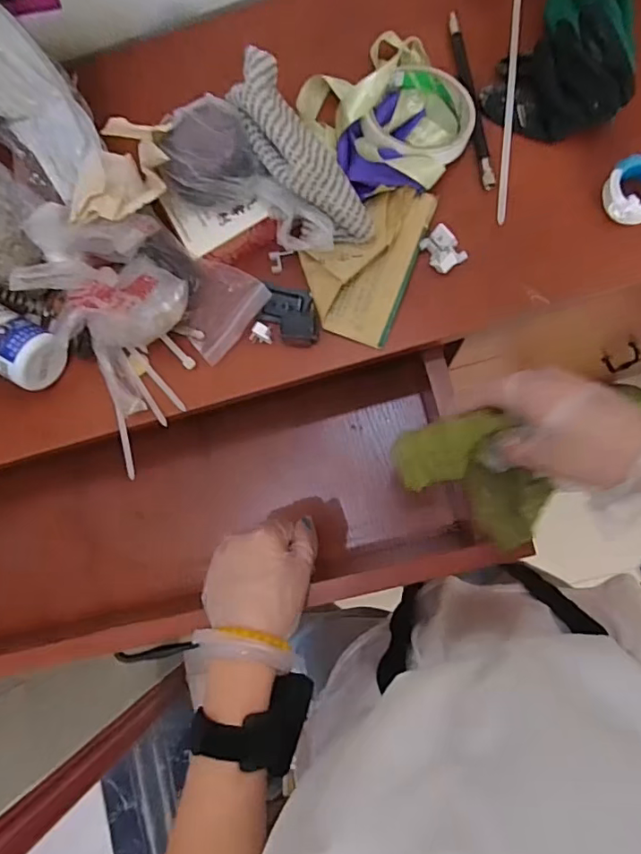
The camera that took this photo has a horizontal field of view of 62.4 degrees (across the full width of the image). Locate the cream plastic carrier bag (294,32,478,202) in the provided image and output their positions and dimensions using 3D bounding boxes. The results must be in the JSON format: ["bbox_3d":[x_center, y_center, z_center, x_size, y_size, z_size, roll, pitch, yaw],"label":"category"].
[{"bbox_3d":[0.059,-0.254,0.430,0.119,0.046,0.136,-30,81,2],"label":"cream plastic carrier bag"}]

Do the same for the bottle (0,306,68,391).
[{"bbox_3d":[-0.268,-0.075,0.437,0.108,0.043,0.048,28,87,9],"label":"bottle"}]

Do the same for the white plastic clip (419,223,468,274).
[{"bbox_3d":[0.099,-0.143,0.425,0.027,0.009,0.034,-29,81,2],"label":"white plastic clip"}]

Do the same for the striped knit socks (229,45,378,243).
[{"bbox_3d":[-0.014,-0.199,0.389,0.050,0.039,0.150,-37,96,1],"label":"striped knit socks"}]

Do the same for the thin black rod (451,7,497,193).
[{"bbox_3d":[0.125,-0.272,0.440,0.011,0.011,0.157,-10,82,5],"label":"thin black rod"}]

